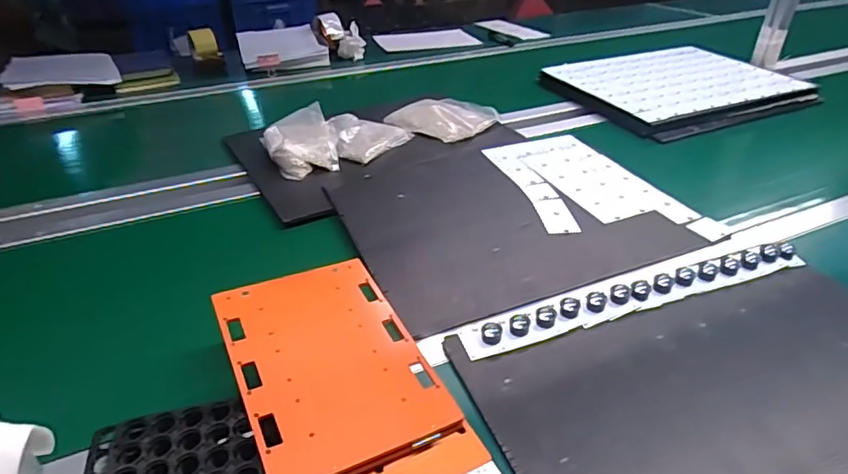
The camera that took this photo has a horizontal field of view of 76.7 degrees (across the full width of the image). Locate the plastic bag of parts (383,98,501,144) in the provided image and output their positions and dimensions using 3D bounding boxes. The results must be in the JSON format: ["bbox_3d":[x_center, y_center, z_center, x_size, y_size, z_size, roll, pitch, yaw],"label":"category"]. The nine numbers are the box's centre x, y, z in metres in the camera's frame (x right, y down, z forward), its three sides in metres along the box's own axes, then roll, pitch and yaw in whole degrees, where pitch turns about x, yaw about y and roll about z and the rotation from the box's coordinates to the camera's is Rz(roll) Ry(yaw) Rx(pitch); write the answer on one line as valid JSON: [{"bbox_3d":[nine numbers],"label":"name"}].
[{"bbox_3d":[0.033,-0.236,1.048,0.168,0.035,0.167,24,41,30],"label":"plastic bag of parts"}]

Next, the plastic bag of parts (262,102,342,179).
[{"bbox_3d":[-0.213,-0.166,0.932,0.122,0.051,0.162,-16,38,-22],"label":"plastic bag of parts"}]

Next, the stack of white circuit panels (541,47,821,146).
[{"bbox_3d":[0.551,-0.342,1.203,0.477,0.043,0.381,-13,37,-19],"label":"stack of white circuit panels"}]

